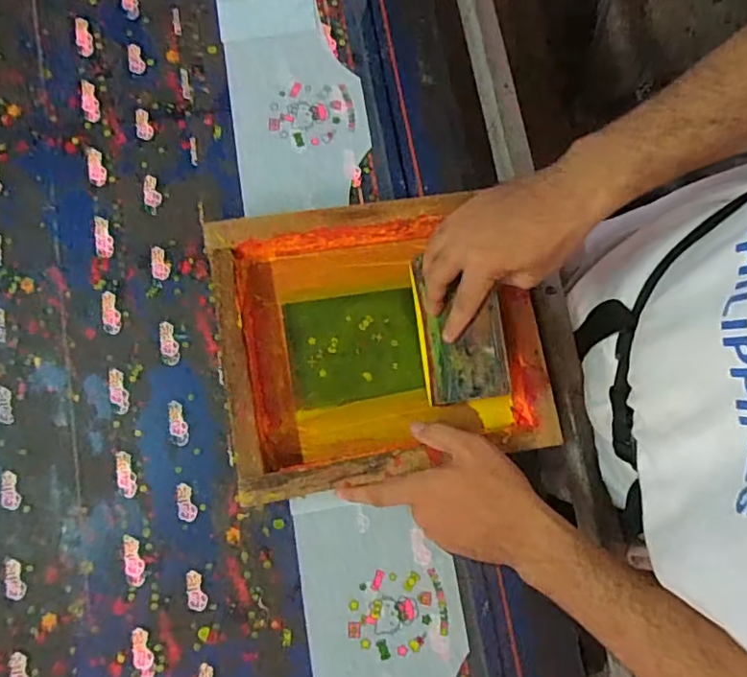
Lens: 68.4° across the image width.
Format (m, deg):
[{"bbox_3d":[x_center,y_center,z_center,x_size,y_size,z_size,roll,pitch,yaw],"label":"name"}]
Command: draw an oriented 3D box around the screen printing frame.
[{"bbox_3d":[0.004,-0.004,0.513,0.284,0.057,0.249,-12,79,-4],"label":"screen printing frame"}]

